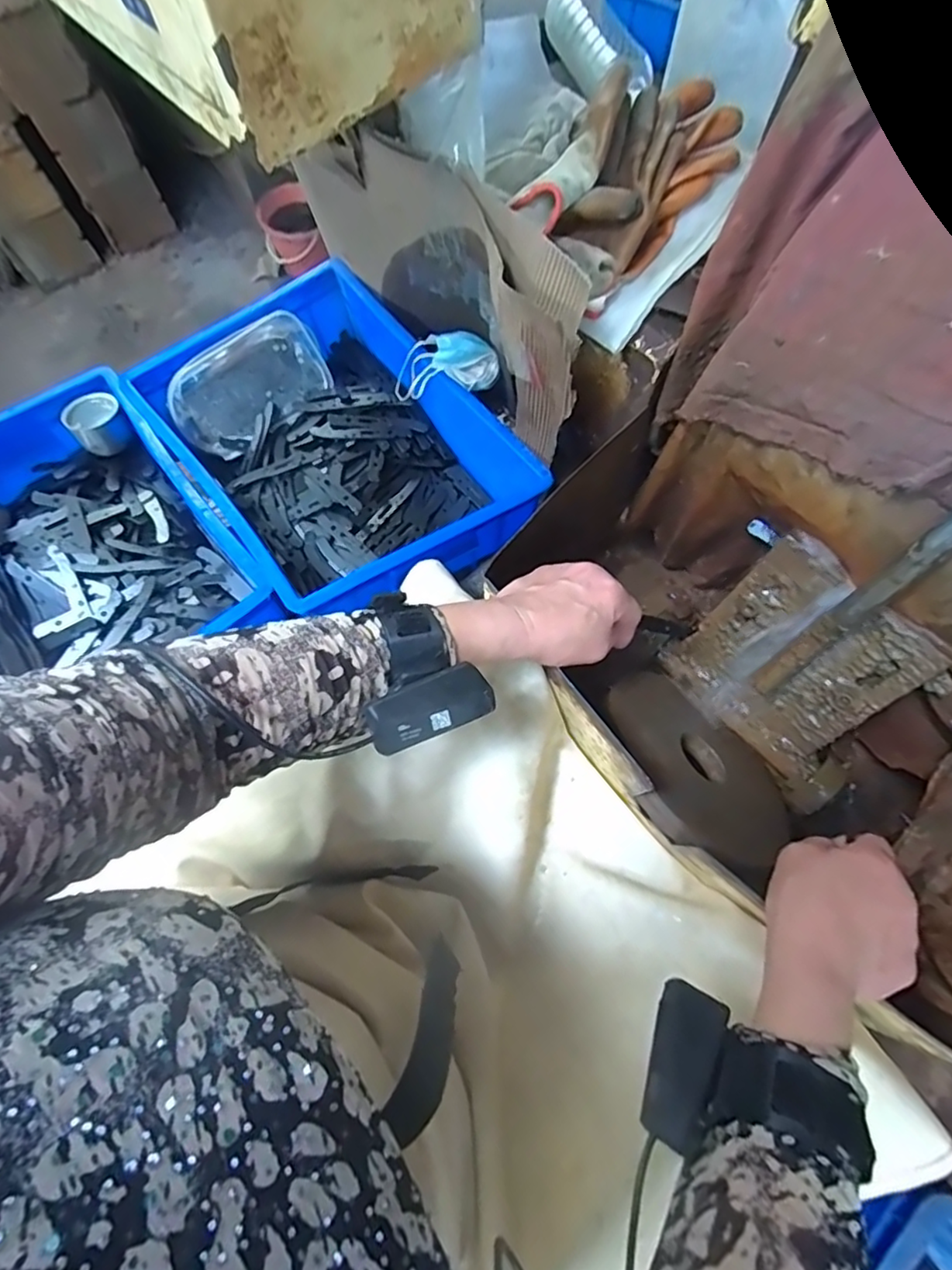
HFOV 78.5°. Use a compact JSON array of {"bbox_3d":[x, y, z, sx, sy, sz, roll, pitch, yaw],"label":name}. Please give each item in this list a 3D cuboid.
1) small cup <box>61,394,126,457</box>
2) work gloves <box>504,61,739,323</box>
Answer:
[{"bbox_3d":[-0.445,-0.249,0.690,0.060,0.037,0.056,0,70,1],"label":"small cup"},{"bbox_3d":[0.127,-0.390,0.505,0.126,0.069,0.207,40,75,13],"label":"work gloves"}]

